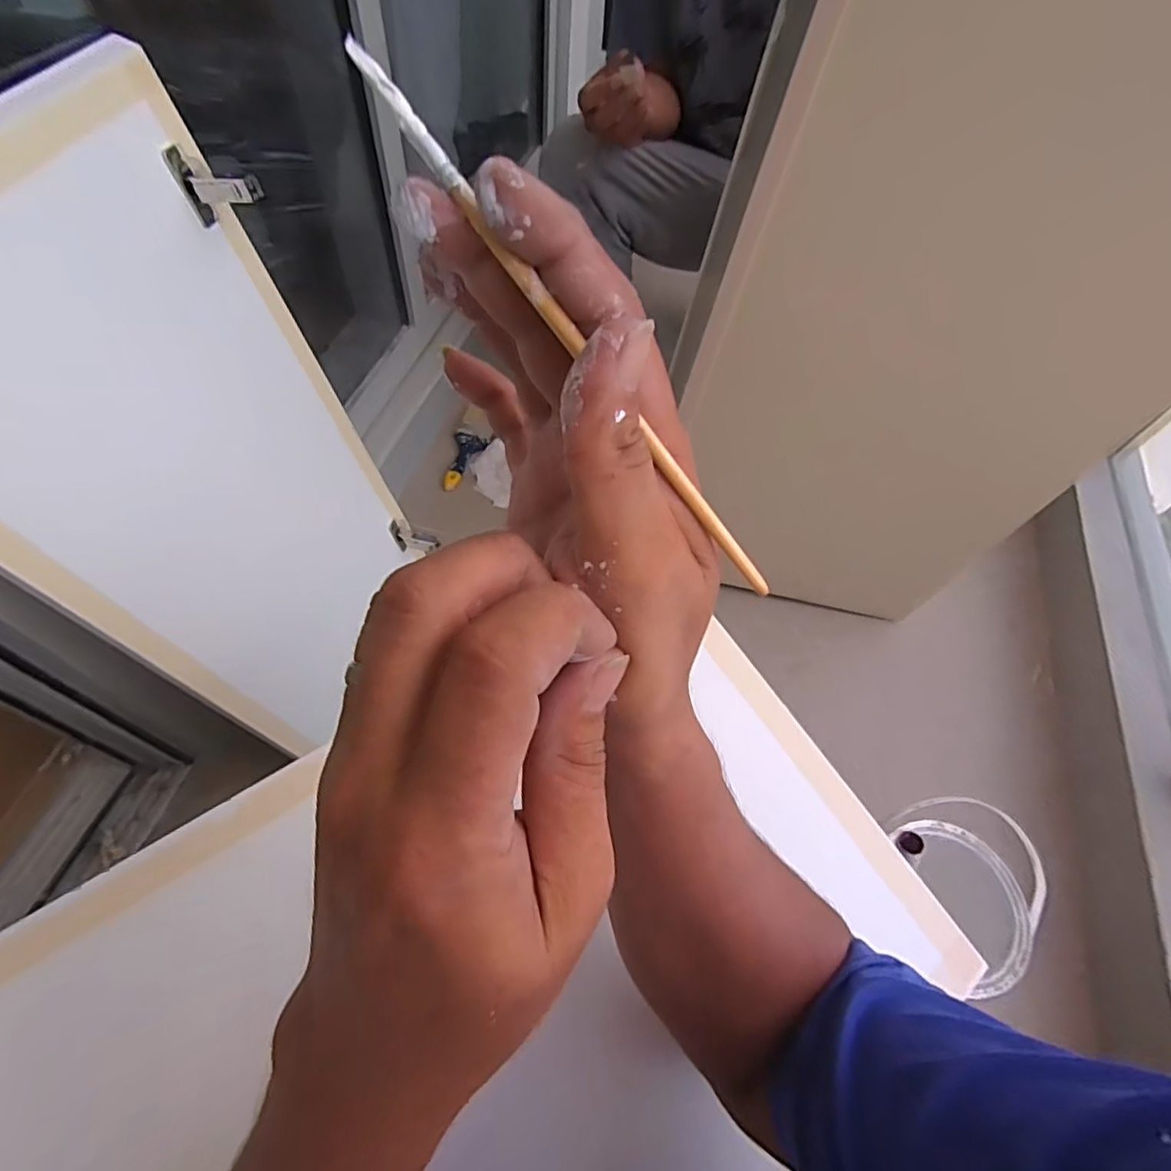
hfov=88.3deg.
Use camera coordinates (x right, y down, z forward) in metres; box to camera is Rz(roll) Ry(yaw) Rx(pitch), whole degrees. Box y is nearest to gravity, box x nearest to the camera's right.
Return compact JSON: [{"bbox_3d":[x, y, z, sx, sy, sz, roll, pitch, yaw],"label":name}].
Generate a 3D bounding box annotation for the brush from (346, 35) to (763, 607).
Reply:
[{"bbox_3d":[-0.003,-0.066,0.162,0.006,0.004,0.175,-43,98,-25],"label":"brush"}]

